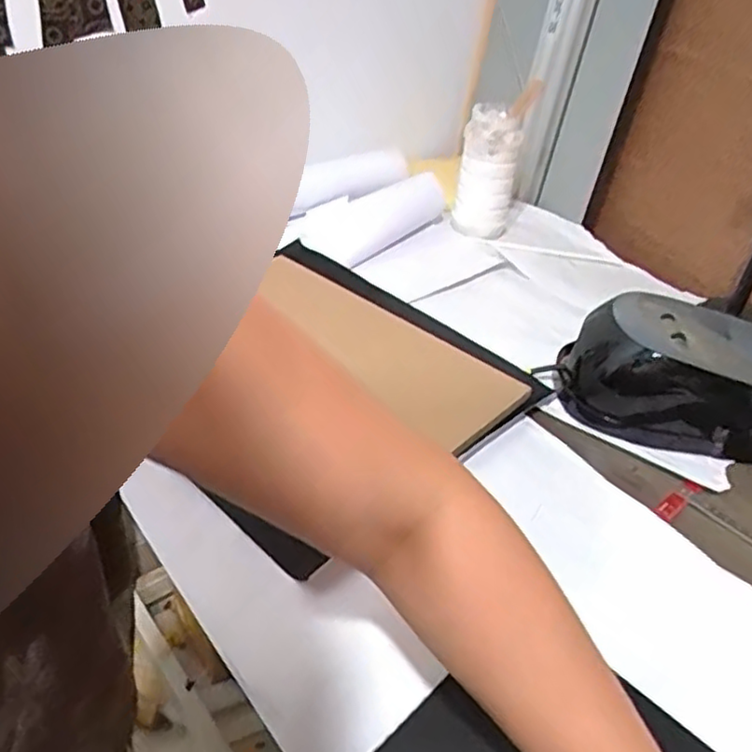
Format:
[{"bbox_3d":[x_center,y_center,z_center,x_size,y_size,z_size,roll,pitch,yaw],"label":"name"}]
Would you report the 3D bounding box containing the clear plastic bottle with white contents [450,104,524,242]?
[{"bbox_3d":[0.153,-0.279,0.958,0.080,0.158,0.082,10,36,5],"label":"clear plastic bottle with white contents"}]

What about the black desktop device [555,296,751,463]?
[{"bbox_3d":[0.326,-0.004,0.663,0.273,0.089,0.150,5,36,-1],"label":"black desktop device"}]

